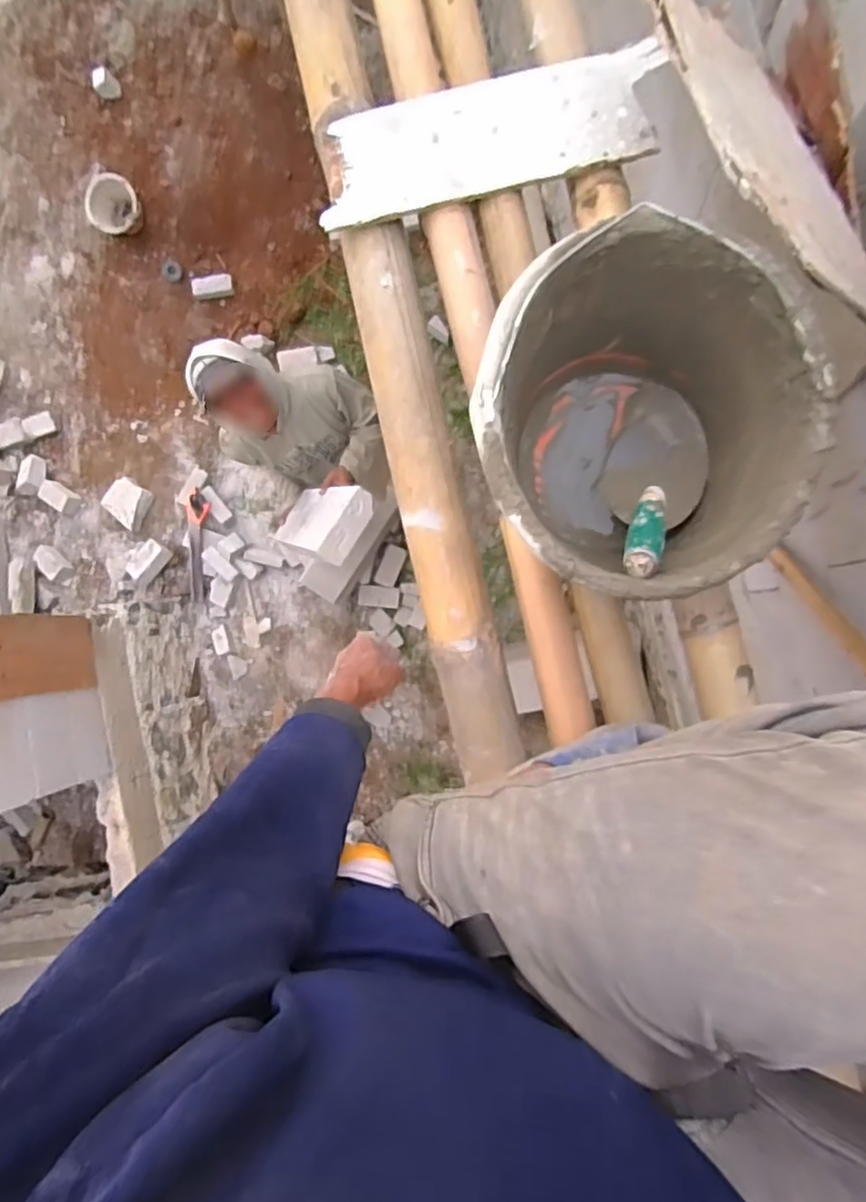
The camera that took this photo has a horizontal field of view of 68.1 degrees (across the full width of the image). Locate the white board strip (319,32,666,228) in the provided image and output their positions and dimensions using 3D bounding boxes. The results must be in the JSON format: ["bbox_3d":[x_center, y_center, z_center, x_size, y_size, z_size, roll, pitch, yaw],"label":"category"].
[{"bbox_3d":[0.063,-0.505,0.698,0.364,0.014,0.130,-11,87,2],"label":"white board strip"}]

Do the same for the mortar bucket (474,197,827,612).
[{"bbox_3d":[0.180,-0.147,0.575,0.256,0.215,0.268,0,90,10],"label":"mortar bucket"}]

